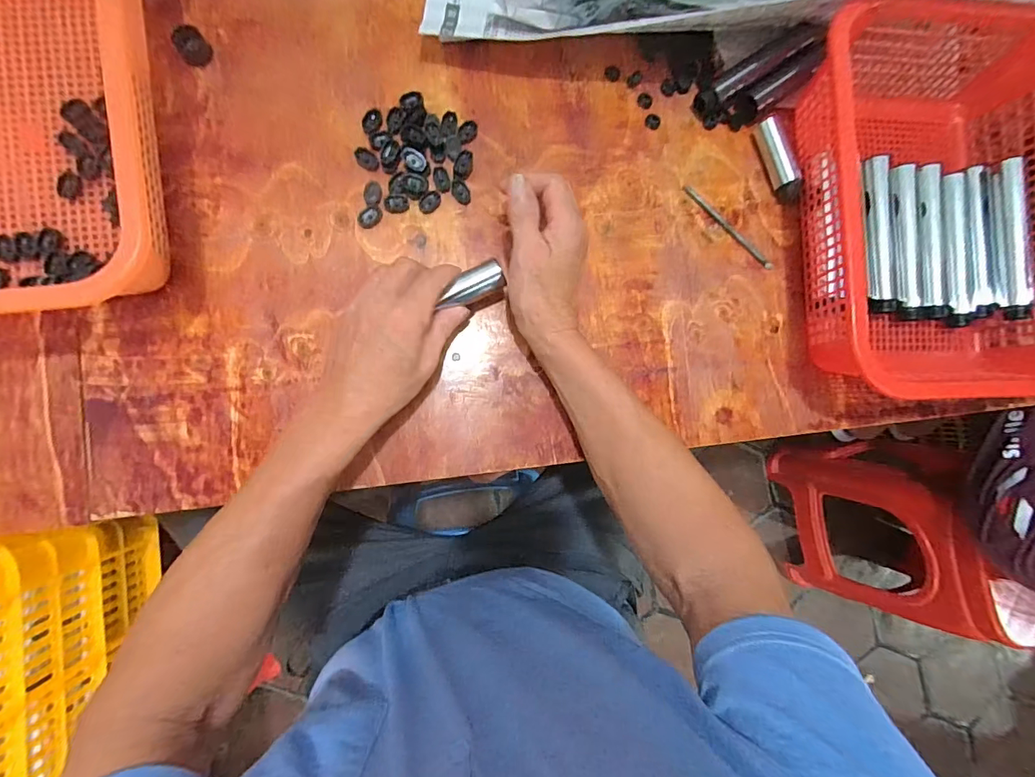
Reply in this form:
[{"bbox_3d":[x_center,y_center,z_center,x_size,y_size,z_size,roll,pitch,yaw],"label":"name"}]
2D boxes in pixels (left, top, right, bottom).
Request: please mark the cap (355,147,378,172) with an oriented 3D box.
[{"bbox_3d":[-0.136,-0.208,0.408,0.024,0.004,0.016,36,83,-4],"label":"cap"}]

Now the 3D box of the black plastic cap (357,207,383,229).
[{"bbox_3d":[-0.132,-0.154,0.406,0.023,0.004,0.016,-42,93,-8],"label":"black plastic cap"}]

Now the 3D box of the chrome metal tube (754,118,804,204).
[{"bbox_3d":[0.258,-0.225,0.447,0.019,0.027,0.081,-19,89,-8],"label":"chrome metal tube"}]

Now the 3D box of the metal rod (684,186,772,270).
[{"bbox_3d":[0.210,-0.161,0.450,0.116,0.009,0.007,44,83,-3],"label":"metal rod"}]

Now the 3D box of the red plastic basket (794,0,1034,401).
[{"bbox_3d":[0.379,-0.165,0.421,0.246,0.100,0.346,-1,87,-7],"label":"red plastic basket"}]

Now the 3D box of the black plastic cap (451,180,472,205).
[{"bbox_3d":[-0.051,-0.181,0.414,0.015,0.004,0.023,-37,92,-8],"label":"black plastic cap"}]

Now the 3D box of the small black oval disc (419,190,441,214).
[{"bbox_3d":[-0.080,-0.171,0.412,0.015,0.004,0.023,40,83,-4],"label":"small black oval disc"}]

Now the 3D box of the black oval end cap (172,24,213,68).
[{"bbox_3d":[-0.283,-0.298,0.393,0.025,0.019,0.024,-42,93,-8],"label":"black oval end cap"}]

